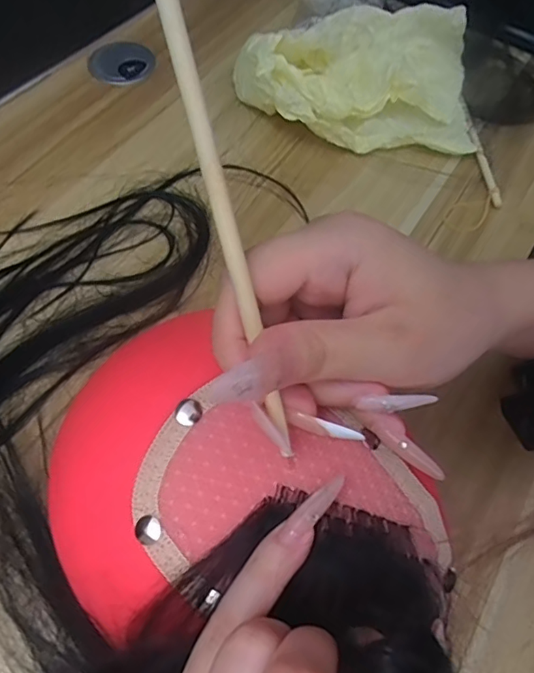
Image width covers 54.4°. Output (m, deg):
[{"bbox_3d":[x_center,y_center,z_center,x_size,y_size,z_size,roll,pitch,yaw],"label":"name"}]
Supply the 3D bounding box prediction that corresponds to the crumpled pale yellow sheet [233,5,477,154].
[{"bbox_3d":[0.076,-0.208,0.423,0.190,0.056,0.109,2,61,-3],"label":"crumpled pale yellow sheet"}]

